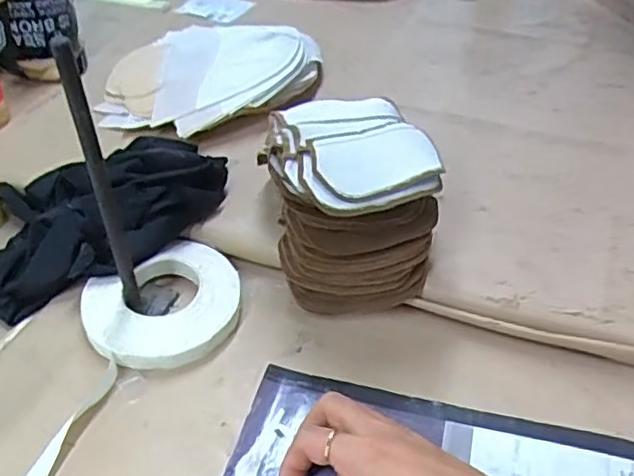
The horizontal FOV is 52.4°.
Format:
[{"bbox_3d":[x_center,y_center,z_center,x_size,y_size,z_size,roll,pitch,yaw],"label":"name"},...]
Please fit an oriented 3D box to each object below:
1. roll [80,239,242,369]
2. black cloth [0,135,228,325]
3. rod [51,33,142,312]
[{"bbox_3d":[-0.114,0.051,0.491,0.116,0.026,0.099,-28,48,-27],"label":"roll"},{"bbox_3d":[-0.189,-0.021,0.542,0.223,0.069,0.139,-9,42,-9],"label":"black cloth"},{"bbox_3d":[-0.139,-0.032,0.418,0.013,0.198,0.015,-9,42,-8],"label":"rod"}]

